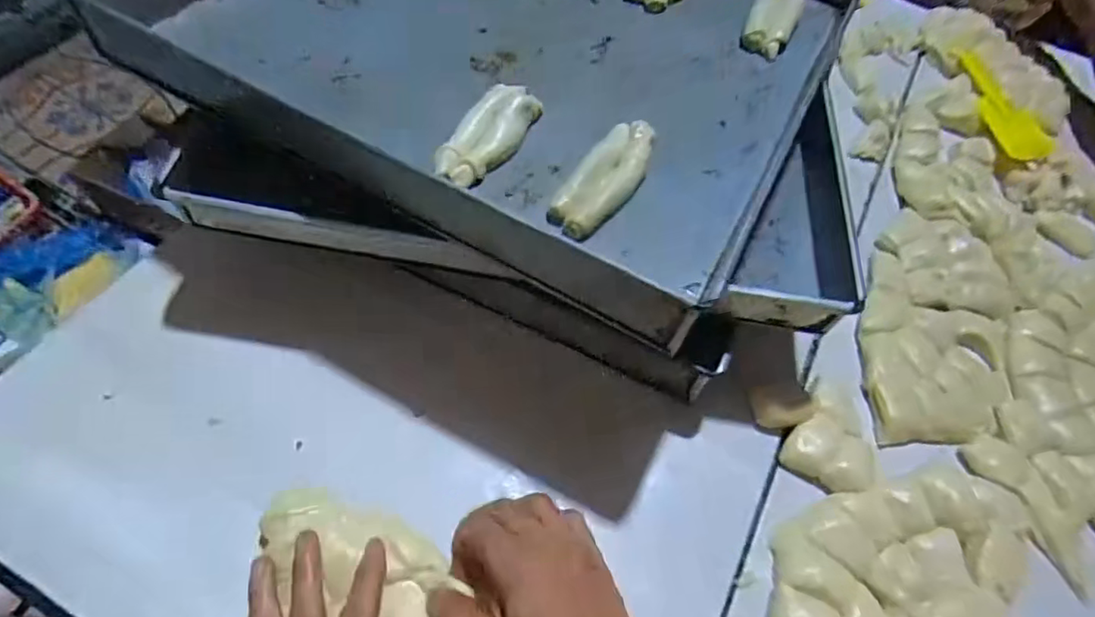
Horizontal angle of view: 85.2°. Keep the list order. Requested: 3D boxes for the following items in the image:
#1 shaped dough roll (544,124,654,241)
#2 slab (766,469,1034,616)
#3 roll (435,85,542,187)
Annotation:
[{"bbox_3d":[0.040,-0.088,0.411,0.041,0.023,0.106,31,62,12],"label":"shaped dough roll"},{"bbox_3d":[0.222,0.185,0.385,0.231,0.015,0.130,-39,70,-23],"label":"slab"},{"bbox_3d":[-0.042,-0.120,0.418,0.040,0.019,0.101,24,61,9],"label":"roll"}]

